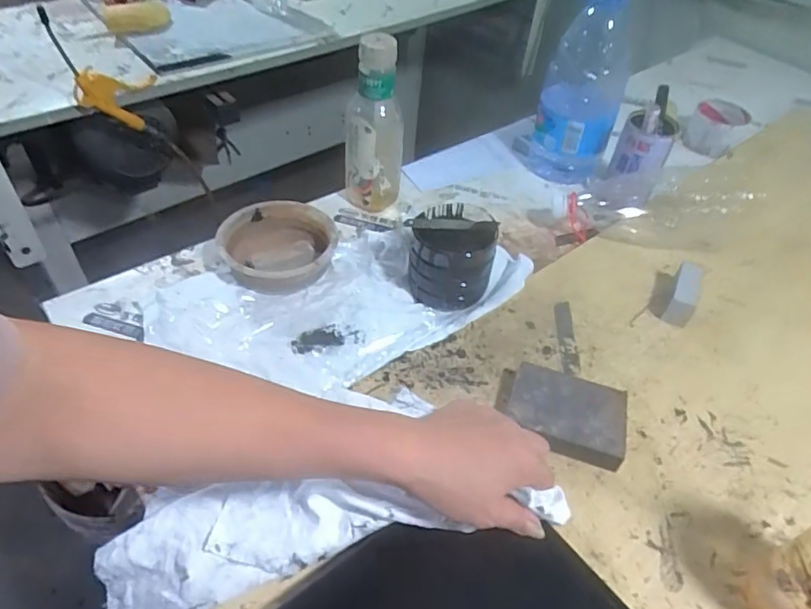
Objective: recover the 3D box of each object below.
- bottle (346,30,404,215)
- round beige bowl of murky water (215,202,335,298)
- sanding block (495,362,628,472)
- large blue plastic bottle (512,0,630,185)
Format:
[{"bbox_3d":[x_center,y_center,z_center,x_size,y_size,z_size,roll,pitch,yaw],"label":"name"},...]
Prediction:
[{"bbox_3d":[-0.037,-0.205,0.655,0.066,0.199,0.055,1,47,-5],"label":"bottle"},{"bbox_3d":[-0.139,-0.066,0.621,0.122,0.036,0.121,3,47,-3],"label":"round beige bowl of murky water"},{"bbox_3d":[0.135,0.094,0.493,0.106,0.029,0.073,17,48,9],"label":"sanding block"},{"bbox_3d":[0.228,-0.282,0.736,0.124,0.241,0.092,19,48,11],"label":"large blue plastic bottle"}]

